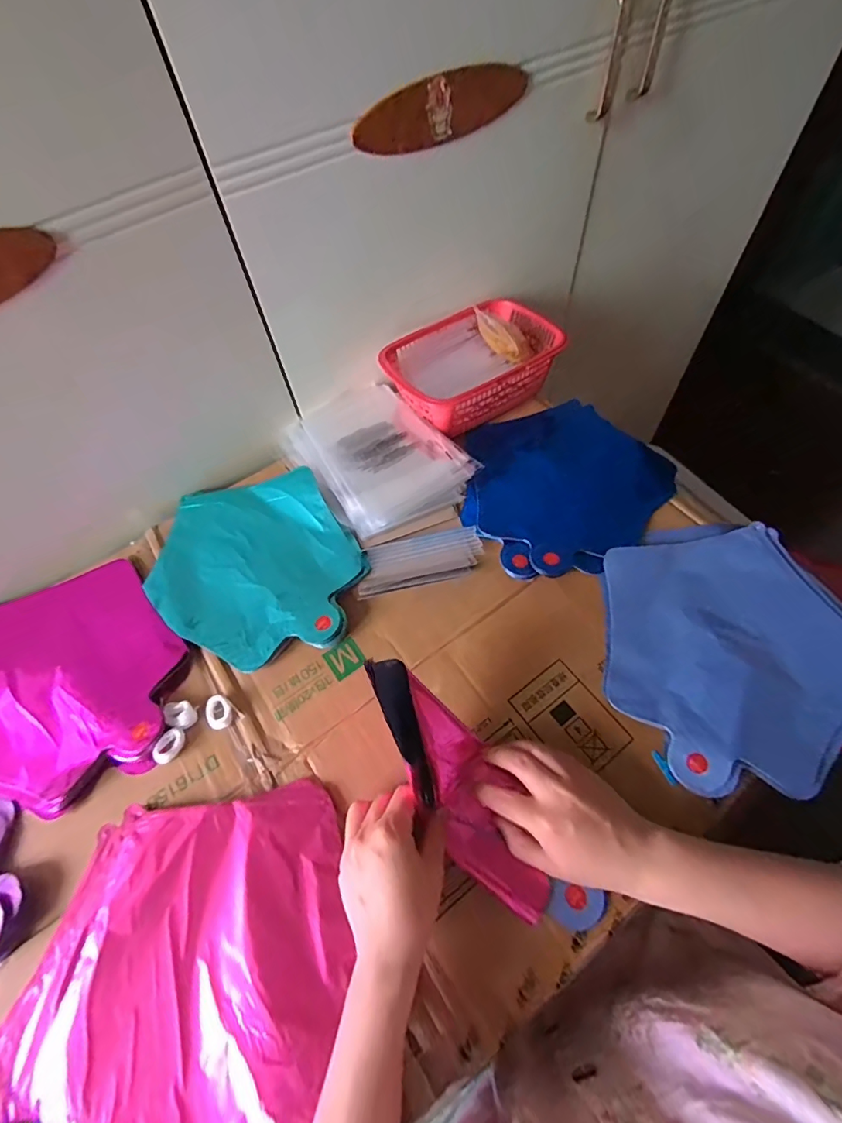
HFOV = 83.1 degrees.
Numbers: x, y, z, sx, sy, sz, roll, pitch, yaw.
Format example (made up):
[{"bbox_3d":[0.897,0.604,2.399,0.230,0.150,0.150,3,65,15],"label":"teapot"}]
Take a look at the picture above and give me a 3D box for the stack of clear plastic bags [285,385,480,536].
[{"bbox_3d":[-0.060,-0.133,0.567,0.160,0.020,0.227,-32,63,-14],"label":"stack of clear plastic bags"}]

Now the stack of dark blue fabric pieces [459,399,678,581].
[{"bbox_3d":[0.153,-0.099,0.545,0.231,0.016,0.225,-29,62,-13],"label":"stack of dark blue fabric pieces"}]

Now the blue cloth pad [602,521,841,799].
[{"bbox_3d":[0.281,0.070,0.438,0.243,0.016,0.230,-31,62,-13],"label":"blue cloth pad"}]

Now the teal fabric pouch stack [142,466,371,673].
[{"bbox_3d":[-0.181,-0.003,0.506,0.203,0.012,0.251,-29,62,-13],"label":"teal fabric pouch stack"}]

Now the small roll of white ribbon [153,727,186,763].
[{"bbox_3d":[-0.222,0.163,0.420,0.021,0.010,0.029,31,66,20],"label":"small roll of white ribbon"}]

